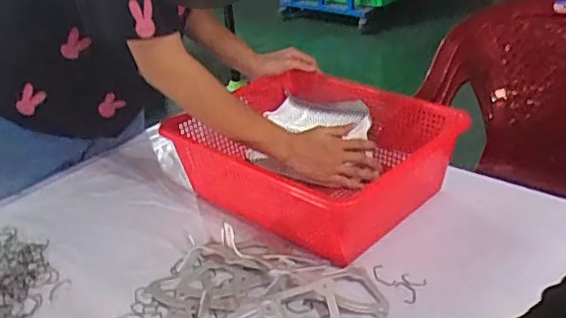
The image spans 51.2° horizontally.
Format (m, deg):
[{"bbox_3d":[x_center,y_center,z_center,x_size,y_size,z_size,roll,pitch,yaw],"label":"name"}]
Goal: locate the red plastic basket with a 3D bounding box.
[{"bbox_3d":[0.037,-0.018,0.920,0.400,0.137,0.324,22,39,39],"label":"red plastic basket"}]

